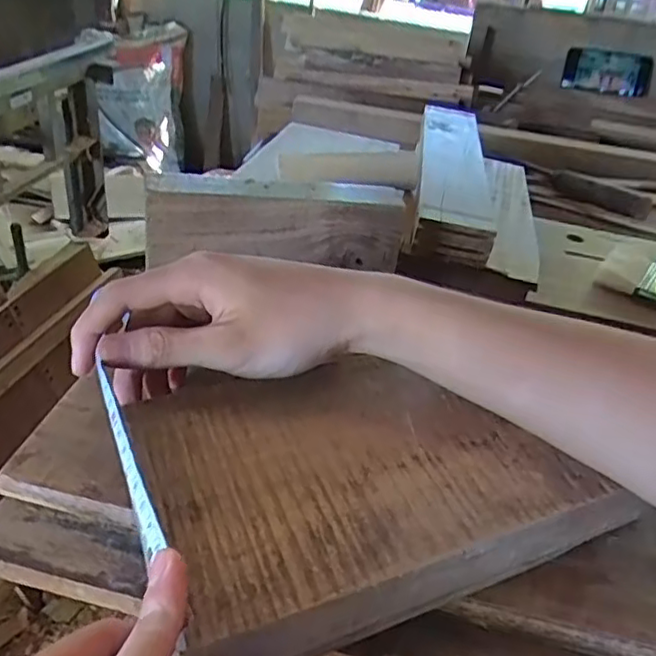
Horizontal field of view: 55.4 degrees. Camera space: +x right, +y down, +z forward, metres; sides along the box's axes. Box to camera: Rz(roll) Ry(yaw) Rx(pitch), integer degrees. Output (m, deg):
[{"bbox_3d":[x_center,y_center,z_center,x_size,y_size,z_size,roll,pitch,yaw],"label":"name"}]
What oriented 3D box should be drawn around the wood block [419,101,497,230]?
[{"bbox_3d":[0.122,-0.153,0.596,0.067,0.037,0.314,11,35,3],"label":"wood block"}]

